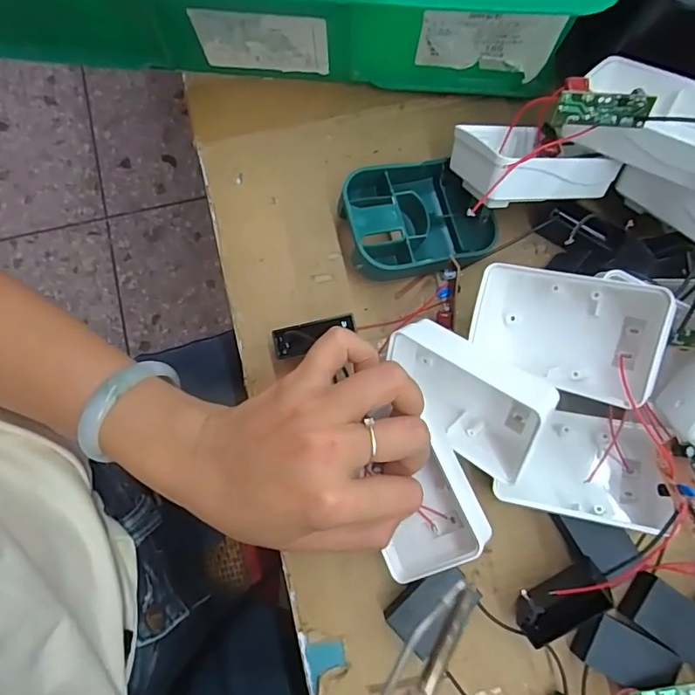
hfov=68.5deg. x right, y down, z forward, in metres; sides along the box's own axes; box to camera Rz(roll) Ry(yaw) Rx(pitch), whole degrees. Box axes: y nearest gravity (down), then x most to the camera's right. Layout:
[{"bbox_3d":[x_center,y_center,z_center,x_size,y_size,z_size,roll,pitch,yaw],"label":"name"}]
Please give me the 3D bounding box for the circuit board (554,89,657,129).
[{"bbox_3d":[0.127,-0.117,0.253,0.045,0.017,0.004,4,51,5],"label":"circuit board"}]

